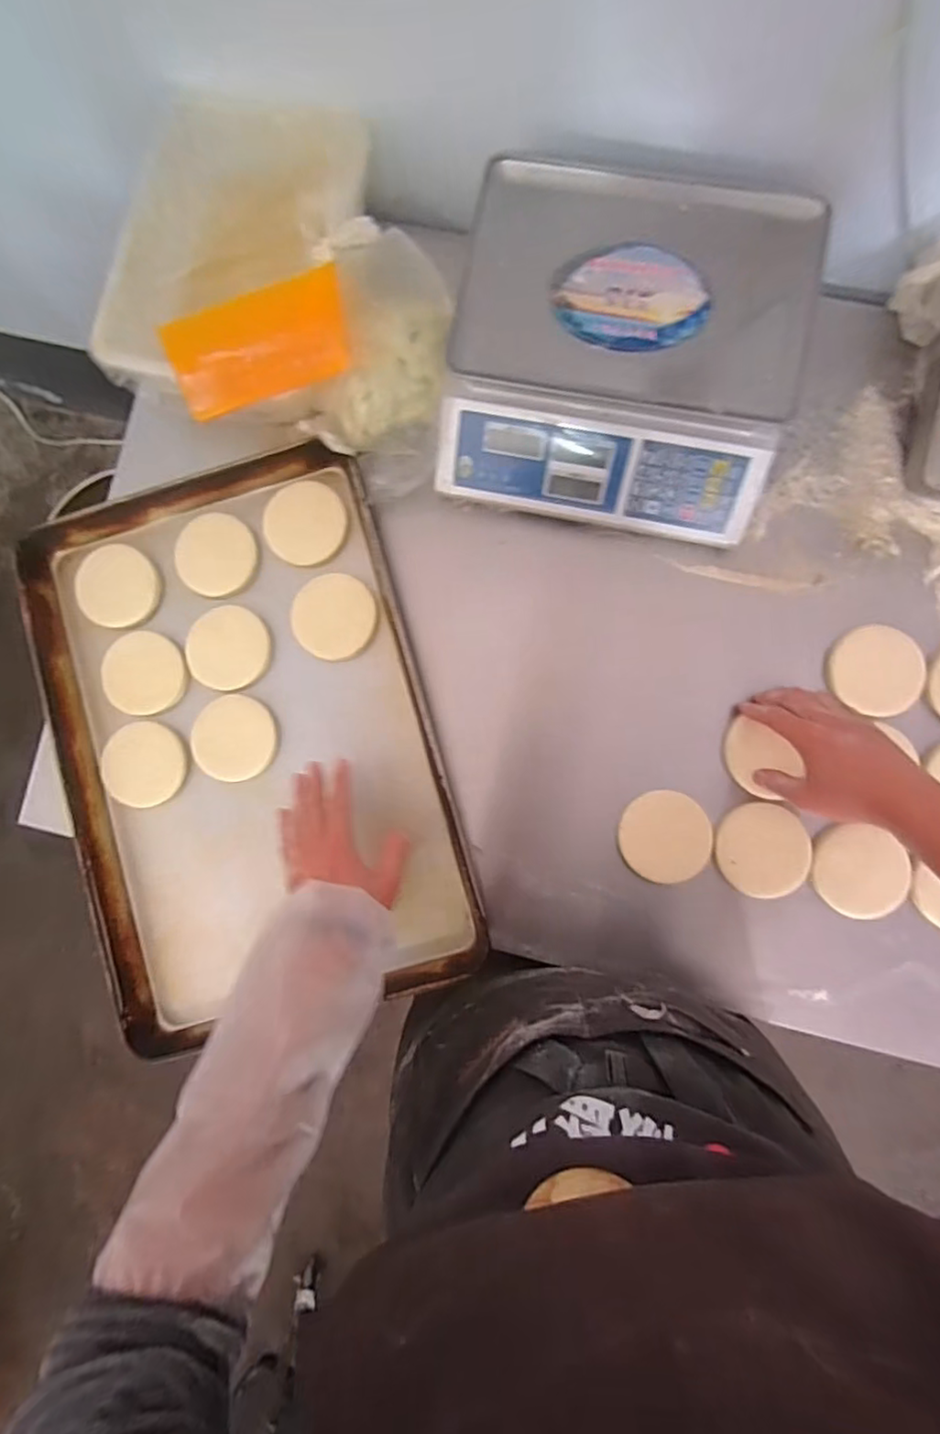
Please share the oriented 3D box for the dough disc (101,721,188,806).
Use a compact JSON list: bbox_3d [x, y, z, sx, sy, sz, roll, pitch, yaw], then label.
[{"bbox_3d":[-0.369,0.053,0.675,0.098,0.008,0.091,0,86,4],"label":"dough disc"}]

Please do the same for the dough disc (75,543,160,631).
[{"bbox_3d":[-0.411,-0.153,0.701,0.103,0.012,0.089,36,89,6],"label":"dough disc"}]

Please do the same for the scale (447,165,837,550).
[{"bbox_3d":[0.160,-0.373,0.631,0.340,0.126,0.314,12,87,5],"label":"scale"}]

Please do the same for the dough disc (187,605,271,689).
[{"bbox_3d":[-0.277,-0.080,0.687,0.093,0.004,0.090,0,86,4],"label":"dough disc"}]

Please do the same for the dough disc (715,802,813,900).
[{"bbox_3d":[0.311,0.141,0.636,0.097,0.009,0.094,0,86,4],"label":"dough disc"}]

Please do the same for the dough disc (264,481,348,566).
[{"bbox_3d":[-0.189,-0.221,0.690,0.091,0.004,0.089,-1,99,2],"label":"dough disc"}]

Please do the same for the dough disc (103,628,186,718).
[{"bbox_3d":[-0.372,-0.051,0.690,0.098,0.013,0.089,33,89,5],"label":"dough disc"}]

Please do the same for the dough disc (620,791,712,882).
[{"bbox_3d":[0.209,0.128,0.643,0.091,0.015,0.094,0,86,4],"label":"dough disc"}]

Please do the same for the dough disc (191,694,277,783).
[{"bbox_3d":[-0.265,0.023,0.673,0.092,0.004,0.092,0,86,4],"label":"dough disc"}]

